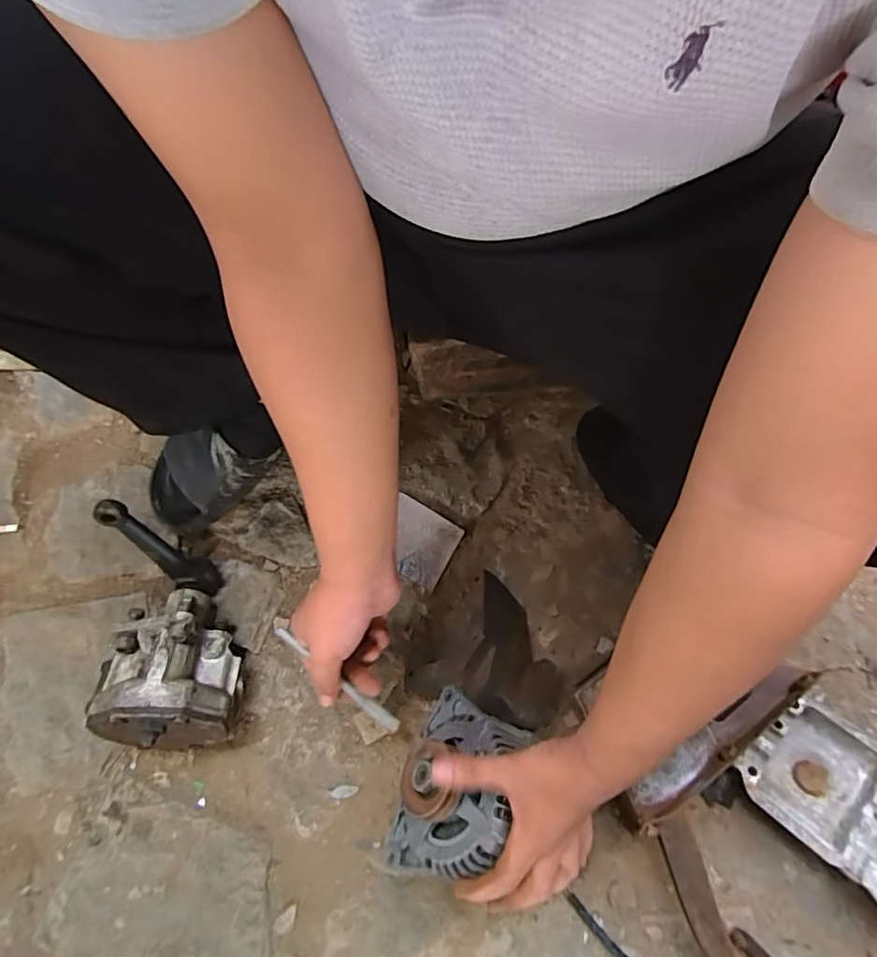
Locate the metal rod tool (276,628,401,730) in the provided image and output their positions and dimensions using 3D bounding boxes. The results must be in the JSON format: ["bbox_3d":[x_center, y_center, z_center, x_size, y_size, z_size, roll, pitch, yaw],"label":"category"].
[{"bbox_3d":[-0.091,0.181,0.487,0.140,0.007,0.013,41,76,-2],"label":"metal rod tool"}]

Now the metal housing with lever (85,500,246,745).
[{"bbox_3d":[-0.310,0.168,0.584,0.129,0.132,0.246,-21,73,-7],"label":"metal housing with lever"}]

